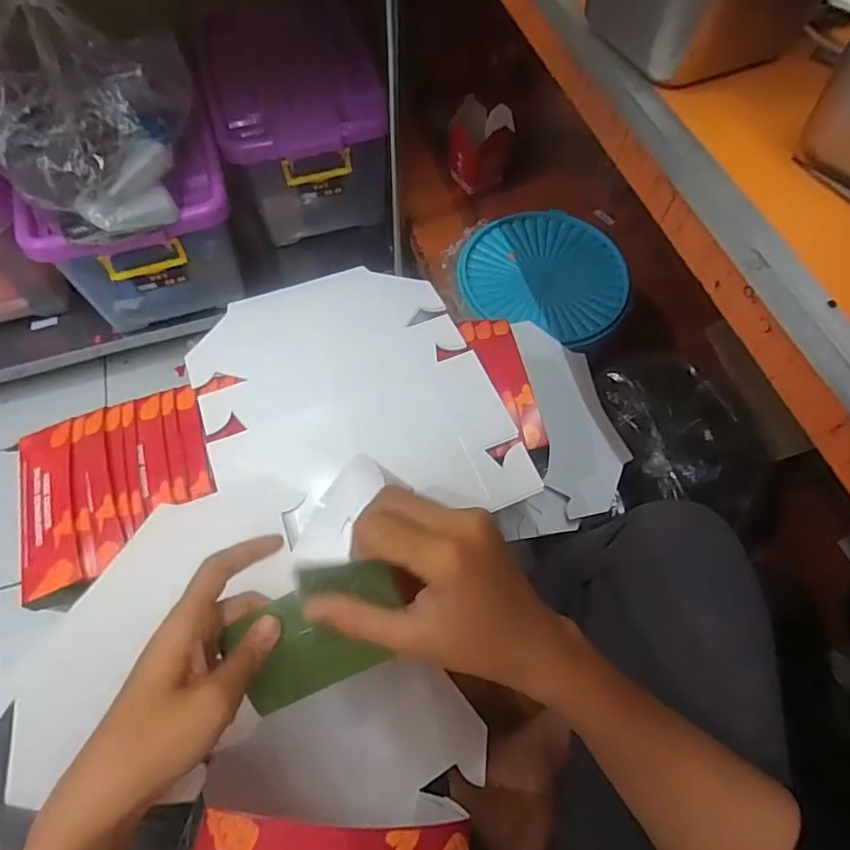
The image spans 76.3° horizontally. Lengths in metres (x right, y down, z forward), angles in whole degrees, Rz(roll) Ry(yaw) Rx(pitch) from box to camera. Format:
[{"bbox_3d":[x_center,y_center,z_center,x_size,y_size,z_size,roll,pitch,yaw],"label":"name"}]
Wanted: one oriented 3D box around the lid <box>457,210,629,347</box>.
[{"bbox_3d":[0.180,-0.236,0.804,0.242,0.038,0.220,1,62,-2],"label":"lid"}]

